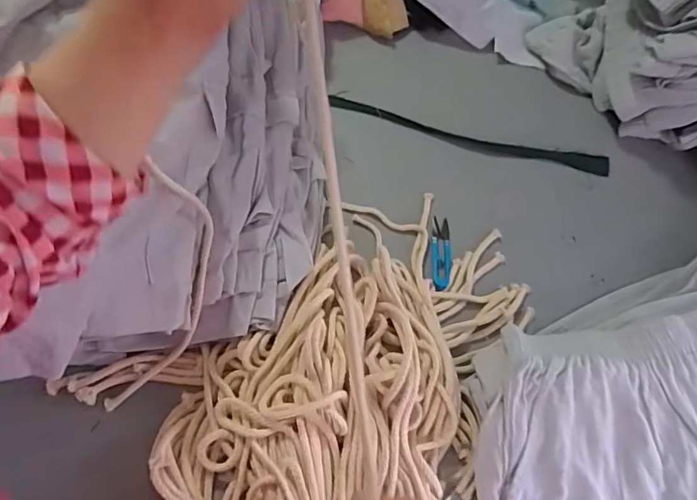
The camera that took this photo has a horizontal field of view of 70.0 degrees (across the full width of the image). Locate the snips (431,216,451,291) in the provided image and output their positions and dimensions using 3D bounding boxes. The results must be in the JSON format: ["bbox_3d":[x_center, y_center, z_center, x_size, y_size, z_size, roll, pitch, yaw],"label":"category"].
[{"bbox_3d":[0.110,0.004,0.590,0.023,0.009,0.098,5,61,-1],"label":"snips"}]

